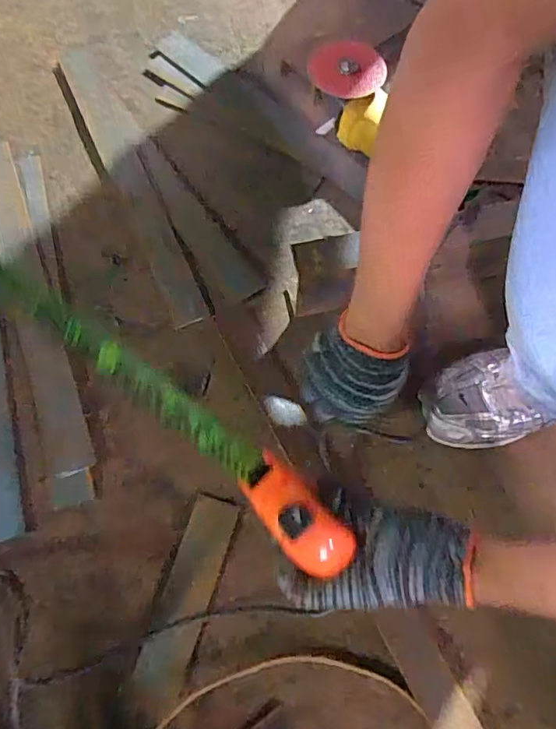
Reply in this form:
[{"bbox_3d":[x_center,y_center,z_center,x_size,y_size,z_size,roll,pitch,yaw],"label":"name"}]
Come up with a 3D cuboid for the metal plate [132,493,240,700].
[{"bbox_3d":[-0.093,0.231,0.539,0.049,0.007,0.189,14,62,8],"label":"metal plate"}]

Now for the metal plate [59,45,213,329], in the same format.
[{"bbox_3d":[-0.204,-0.260,0.714,0.050,0.013,0.485,-23,72,-9],"label":"metal plate"}]

